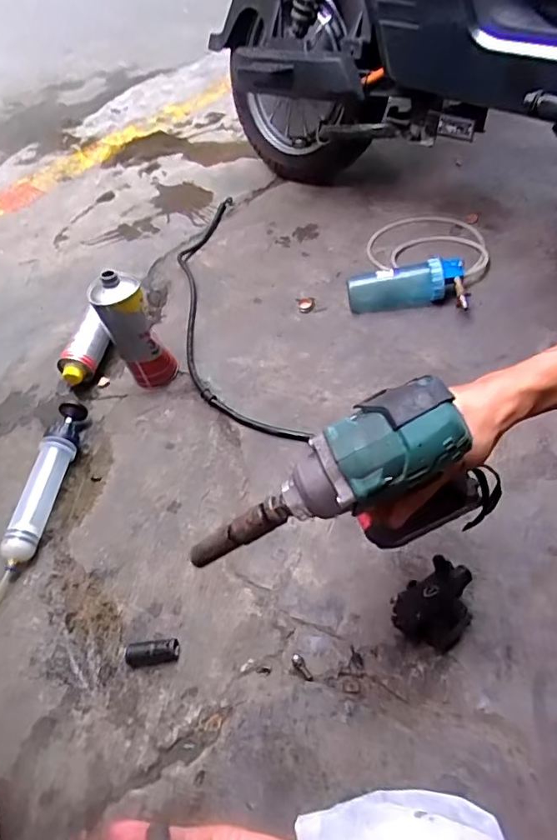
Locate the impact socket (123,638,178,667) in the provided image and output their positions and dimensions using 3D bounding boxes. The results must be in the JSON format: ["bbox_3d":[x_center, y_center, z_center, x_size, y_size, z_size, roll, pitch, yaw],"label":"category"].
[{"bbox_3d":[-0.153,0.283,0.648,0.066,0.024,0.025,-10,51,1],"label":"impact socket"}]

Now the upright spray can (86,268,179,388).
[{"bbox_3d":[-0.239,-0.147,0.889,0.088,0.206,0.073,-23,52,-10],"label":"upright spray can"}]

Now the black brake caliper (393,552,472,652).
[{"bbox_3d":[0.176,0.207,0.598,0.072,0.072,0.096,24,59,25],"label":"black brake caliper"}]

